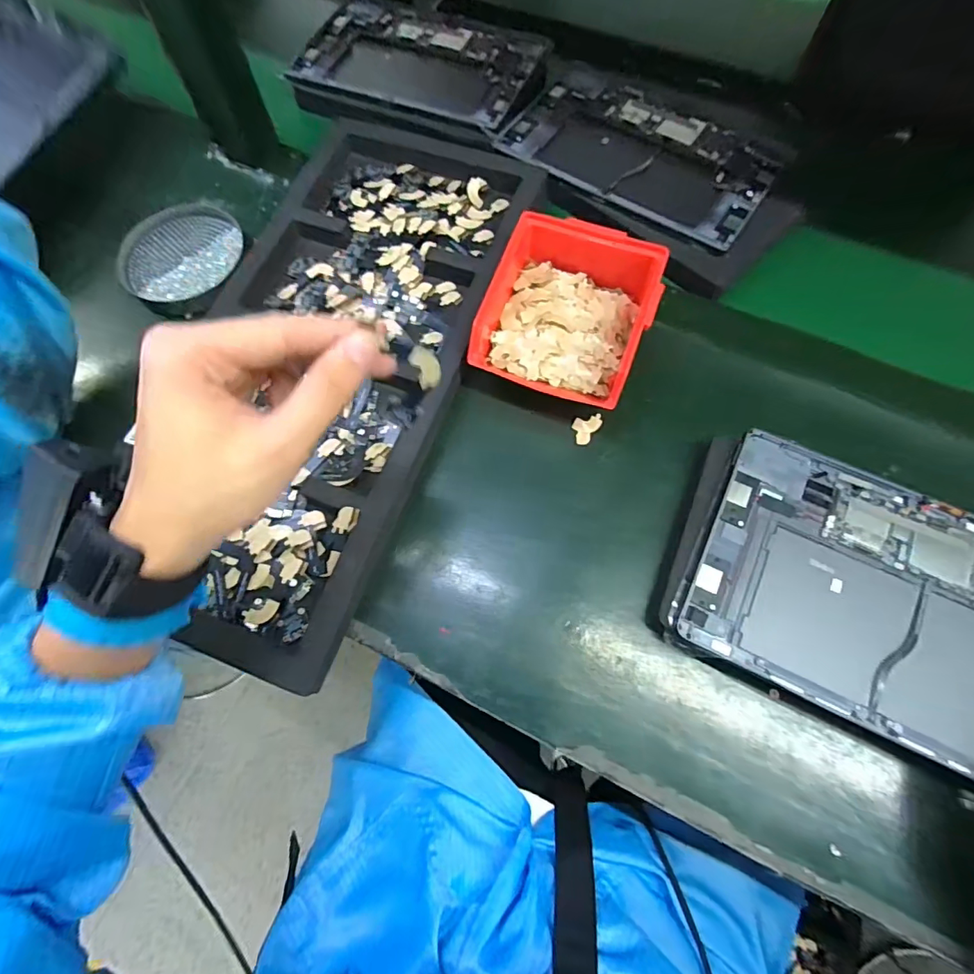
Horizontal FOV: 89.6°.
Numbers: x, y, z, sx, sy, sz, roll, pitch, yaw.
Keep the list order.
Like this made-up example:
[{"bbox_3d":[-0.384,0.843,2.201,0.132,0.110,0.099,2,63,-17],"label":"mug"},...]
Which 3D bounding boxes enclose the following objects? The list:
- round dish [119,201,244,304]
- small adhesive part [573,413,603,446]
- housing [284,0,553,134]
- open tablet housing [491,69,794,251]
[{"bbox_3d":[-0.293,-0.229,0.478,0.115,0.015,0.121,0,69,1],"label":"round dish"},{"bbox_3d":[0.083,-0.050,0.412,0.019,0.007,0.031,34,73,13],"label":"small adhesive part"},{"bbox_3d":[-0.068,-0.484,0.552,0.266,0.008,0.173,20,71,8],"label":"housing"},{"bbox_3d":[0.157,-0.340,0.493,0.254,0.007,0.159,35,73,13],"label":"open tablet housing"}]

